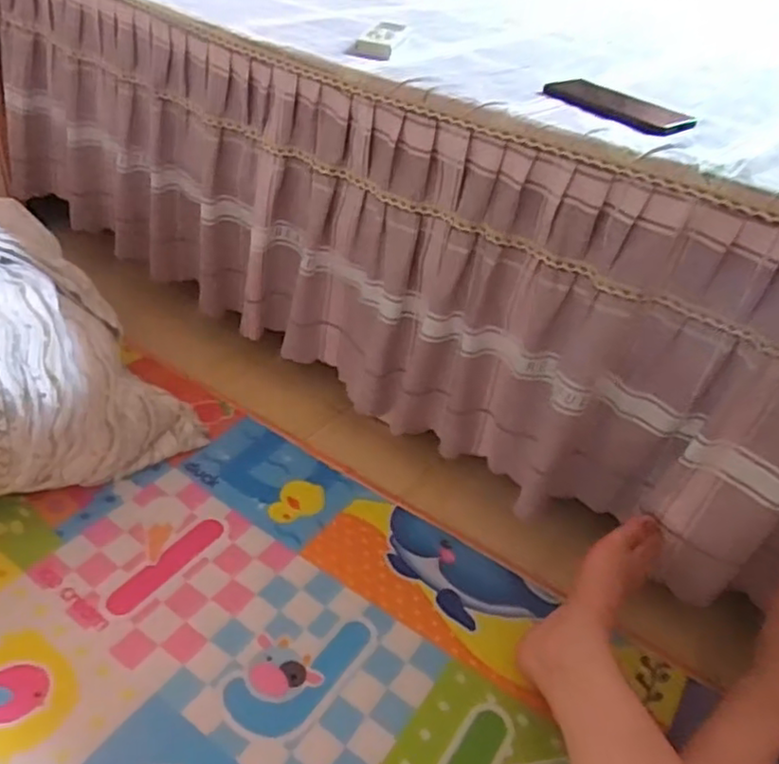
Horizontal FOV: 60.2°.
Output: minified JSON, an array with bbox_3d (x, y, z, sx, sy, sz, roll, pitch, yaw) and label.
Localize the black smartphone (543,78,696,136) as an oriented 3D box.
[{"bbox_3d":[0.249,-0.306,0.742,0.076,0.011,0.167,-21,46,-31],"label":"black smartphone"}]

